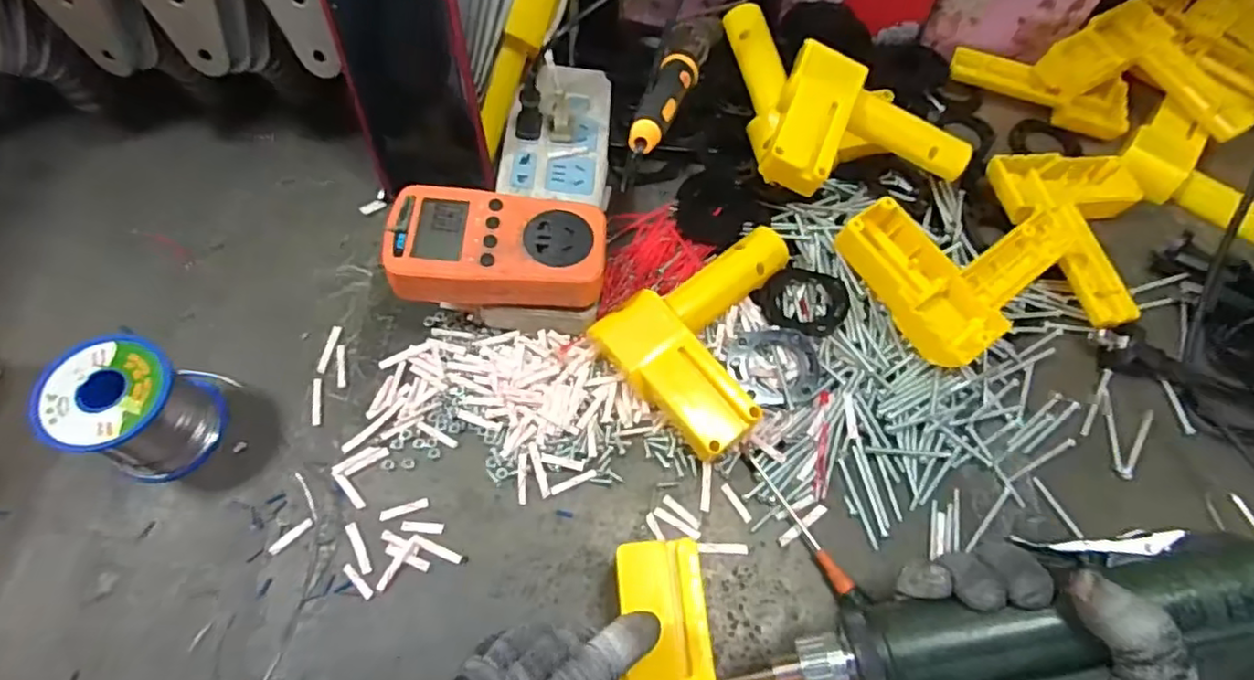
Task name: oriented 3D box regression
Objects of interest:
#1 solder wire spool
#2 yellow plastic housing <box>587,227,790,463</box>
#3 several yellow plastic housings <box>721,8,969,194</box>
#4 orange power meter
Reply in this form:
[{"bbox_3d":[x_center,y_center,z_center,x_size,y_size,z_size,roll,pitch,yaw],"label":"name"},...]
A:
[{"bbox_3d":[-0.276,0.040,0.361,0.063,0.064,0.064,1,63,-3],"label":"solder wire spool"},{"bbox_3d":[0.065,0.004,0.412,0.140,0.039,0.110,-28,68,-16],"label":"yellow plastic housing"},{"bbox_3d":[0.152,-0.192,0.469,0.157,0.049,0.174,-14,64,-10],"label":"several yellow plastic housings"},{"bbox_3d":[-0.078,-0.057,0.387,0.126,0.026,0.069,2,63,-2],"label":"orange power meter"}]

